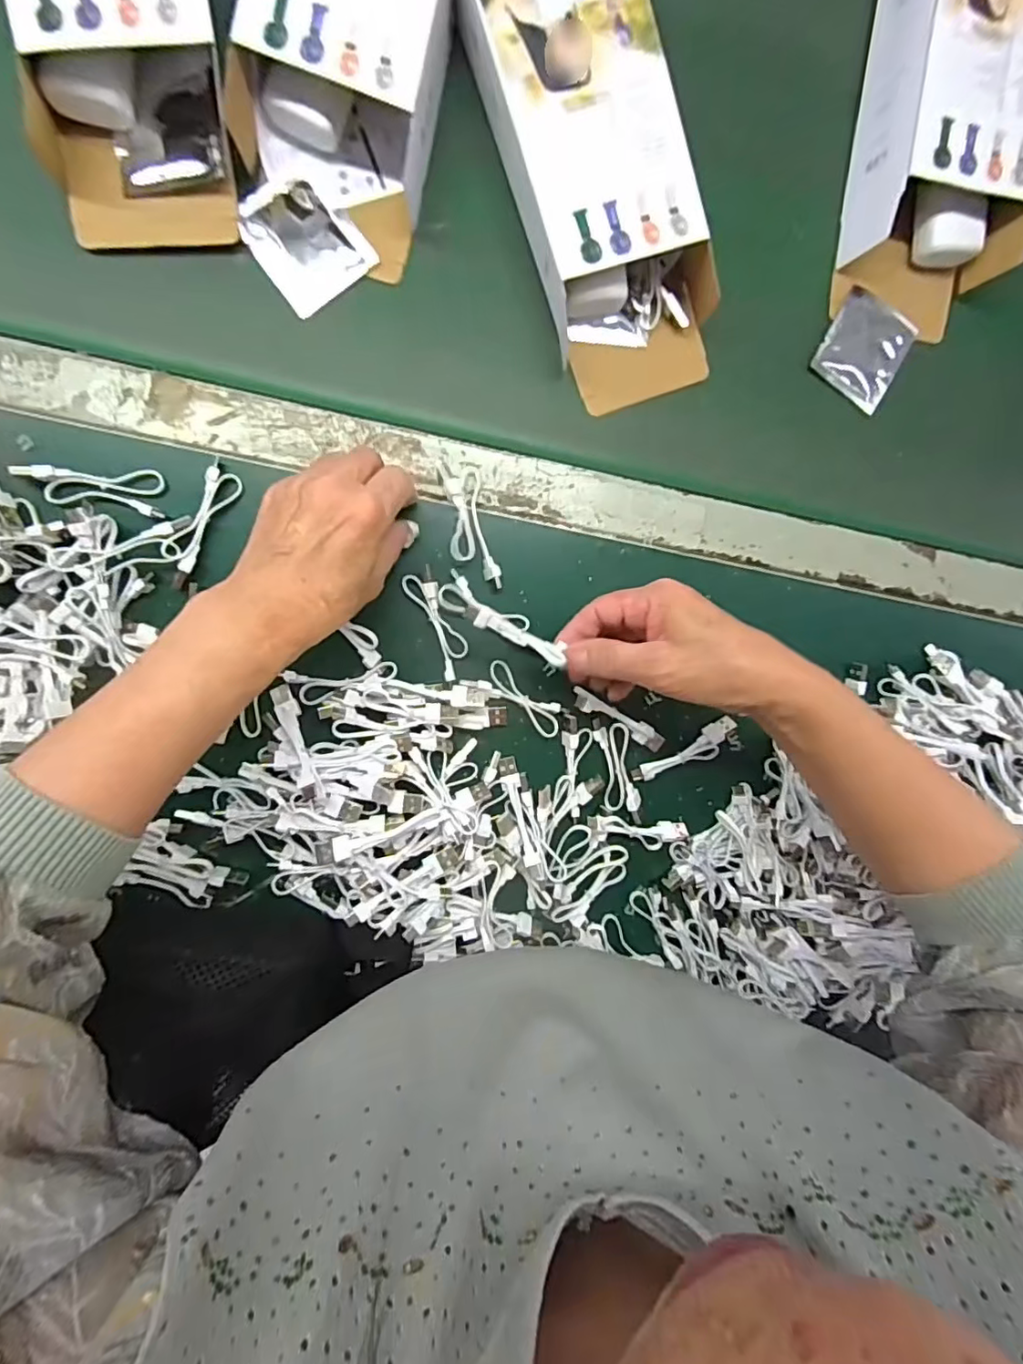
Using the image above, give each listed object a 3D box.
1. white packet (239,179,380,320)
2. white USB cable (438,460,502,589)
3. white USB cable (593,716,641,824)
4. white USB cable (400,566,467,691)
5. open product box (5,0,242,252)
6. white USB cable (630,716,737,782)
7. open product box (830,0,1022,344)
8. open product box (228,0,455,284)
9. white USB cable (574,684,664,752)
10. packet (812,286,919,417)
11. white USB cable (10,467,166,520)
[{"bbox_3d":[-0.131,-0.278,0.358,0.061,0.004,0.072,-39,97,3],"label":"white packet"},{"bbox_3d":[-0.028,-0.103,0.376,0.029,0.013,0.085,-12,97,0],"label":"white USB cable"},{"bbox_3d":[0.076,0.064,0.403,0.023,0.007,0.079,-11,97,0],"label":"white USB cable"},{"bbox_3d":[-0.047,-0.036,0.376,0.022,0.011,0.077,-24,97,1],"label":"white USB cable"},{"bbox_3d":[-0.216,-0.389,0.310,0.105,0.059,0.248,-2,97,-2],"label":"open product box"},{"bbox_3d":[0.127,0.054,0.413,0.082,0.009,0.023,-29,97,2],"label":"white USB cable"},{"bbox_3d":[0.298,-0.384,0.382,0.105,0.055,0.245,5,97,-2],"label":"open product box"},{"bbox_3d":[-0.083,-0.390,0.326,0.115,0.055,0.245,14,90,-9],"label":"open product box"},{"bbox_3d":[0.077,0.028,0.398,0.076,0.013,0.016,27,95,-5],"label":"white USB cable"},{"bbox_3d":[0.258,-0.242,0.414,0.060,0.004,0.070,31,95,-5],"label":"packet"},{"bbox_3d":[-0.248,-0.117,0.336,0.076,0.013,0.027,8,97,-3],"label":"white USB cable"}]

